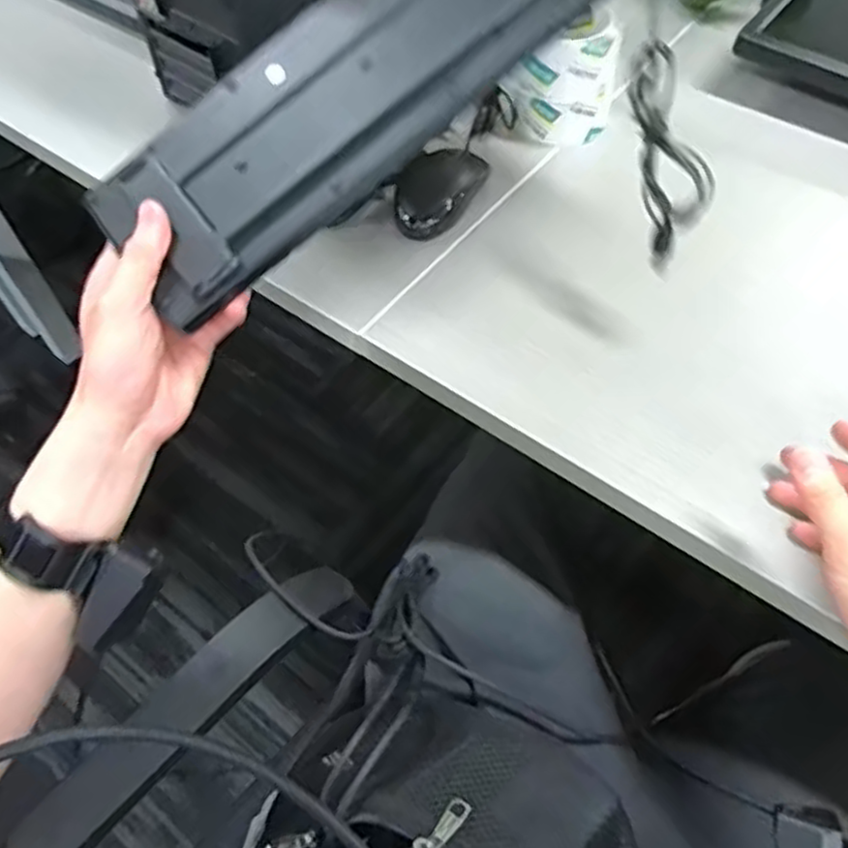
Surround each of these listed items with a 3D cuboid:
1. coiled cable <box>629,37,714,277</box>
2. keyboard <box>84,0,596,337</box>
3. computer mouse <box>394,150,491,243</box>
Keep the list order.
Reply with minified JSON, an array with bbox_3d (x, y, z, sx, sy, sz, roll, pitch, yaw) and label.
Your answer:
[{"bbox_3d":[0.158,-0.170,0.464,0.041,0.135,0.014,-12,16,14],"label":"coiled cable"},{"bbox_3d":[-0.007,-0.231,0.434,0.418,0.030,0.120,-40,62,-1],"label":"keyboard"},{"bbox_3d":[0.009,-0.202,0.632,0.060,0.031,0.099,27,61,18],"label":"computer mouse"}]

